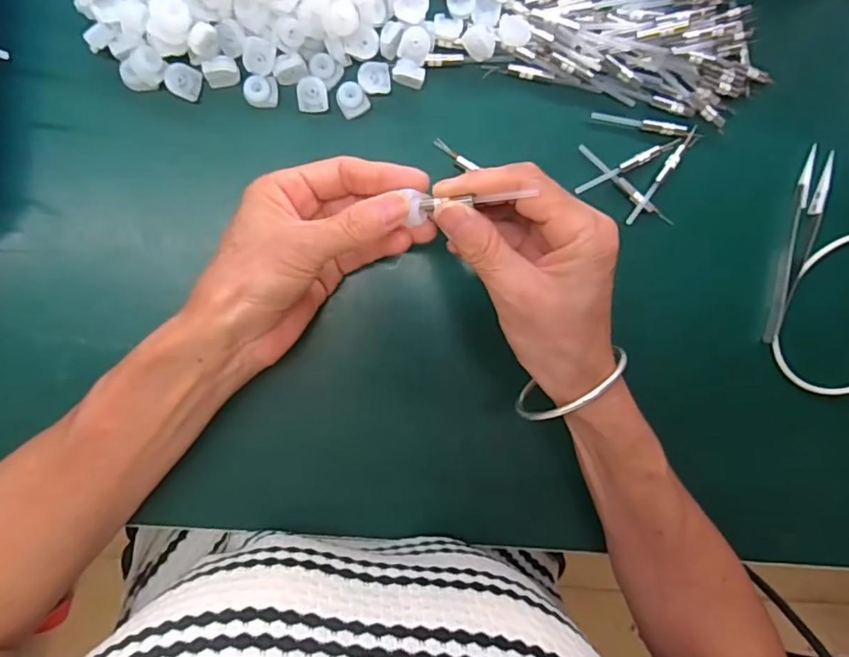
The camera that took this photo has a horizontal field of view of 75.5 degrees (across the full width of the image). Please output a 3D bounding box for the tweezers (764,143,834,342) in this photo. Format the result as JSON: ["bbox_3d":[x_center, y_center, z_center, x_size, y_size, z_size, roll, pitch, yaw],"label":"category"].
[{"bbox_3d":[0.236,-0.053,0.348,0.017,0.015,0.123,16,92,-8],"label":"tweezers"}]

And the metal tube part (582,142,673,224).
[{"bbox_3d":[0.124,-0.086,0.336,0.075,0.007,0.008,38,91,-9],"label":"metal tube part"}]

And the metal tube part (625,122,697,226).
[{"bbox_3d":[0.146,-0.094,0.336,0.007,0.006,0.073,37,91,-9],"label":"metal tube part"}]

